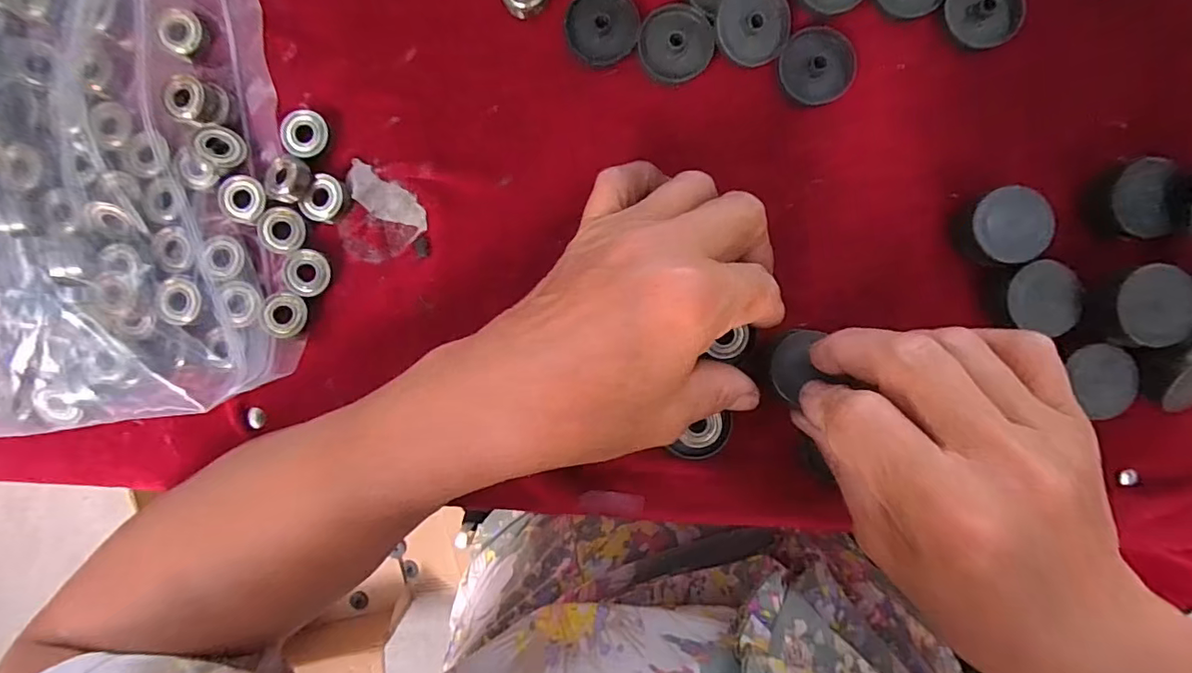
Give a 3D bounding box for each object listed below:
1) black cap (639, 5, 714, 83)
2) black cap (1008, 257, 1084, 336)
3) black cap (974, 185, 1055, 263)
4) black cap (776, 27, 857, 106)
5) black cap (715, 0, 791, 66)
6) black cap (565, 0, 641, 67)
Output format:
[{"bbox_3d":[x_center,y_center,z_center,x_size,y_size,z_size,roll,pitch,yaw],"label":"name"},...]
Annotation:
[{"bbox_3d":[0.036,-0.132,0.230,0.033,0.004,0.032,0,93,2],"label":"black cap"},{"bbox_3d":[0.195,-0.017,0.222,0.026,0.006,0.031,7,93,2],"label":"black cap"},{"bbox_3d":[0.181,-0.049,0.225,0.029,0.010,0.032,-19,92,3],"label":"black cap"},{"bbox_3d":[0.100,-0.122,0.229,0.033,0.005,0.032,0,93,2],"label":"black cap"},{"bbox_3d":[0.070,-0.140,0.228,0.032,0.005,0.034,0,93,2],"label":"black cap"},{"bbox_3d":[0.003,-0.141,0.231,0.032,0.004,0.033,0,93,2],"label":"black cap"}]

